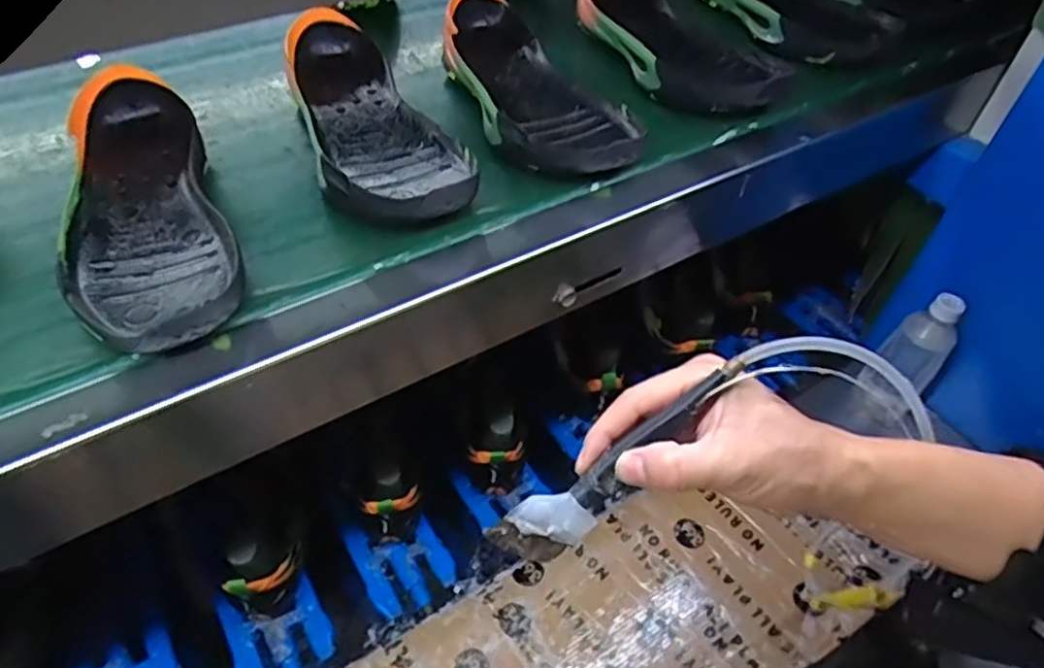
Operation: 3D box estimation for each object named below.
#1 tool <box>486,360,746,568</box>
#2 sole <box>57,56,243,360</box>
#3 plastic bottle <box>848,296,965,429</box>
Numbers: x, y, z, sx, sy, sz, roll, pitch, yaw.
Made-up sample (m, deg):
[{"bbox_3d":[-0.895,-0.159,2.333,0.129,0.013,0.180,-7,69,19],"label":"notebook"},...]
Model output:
[{"bbox_3d":[0.052,0.067,0.357,0.156,0.022,0.027,-42,56,8],"label":"tool"},{"bbox_3d":[-0.252,-0.083,0.452,0.098,0.038,0.273,-19,53,-19],"label":"sole"},{"bbox_3d":[0.466,0.039,0.832,0.054,0.175,0.068,-34,59,-29],"label":"plastic bottle"}]

